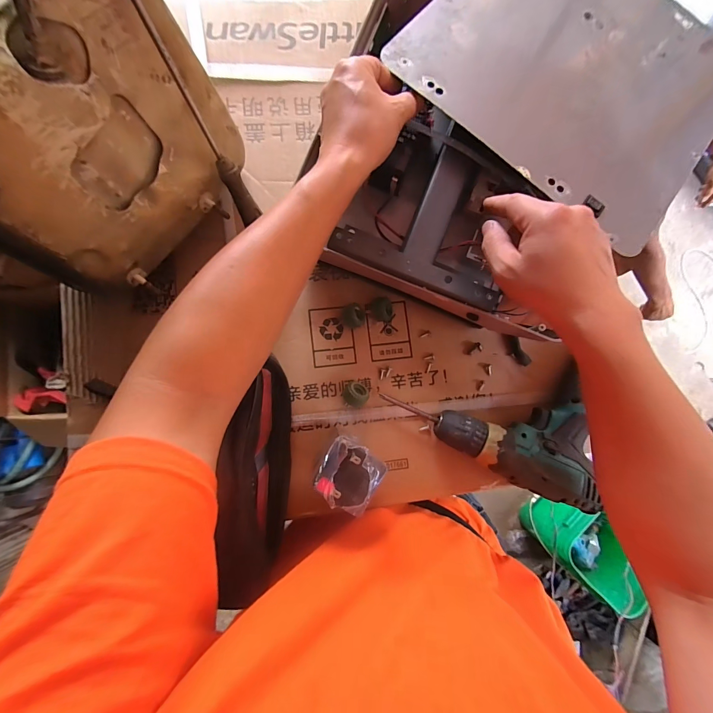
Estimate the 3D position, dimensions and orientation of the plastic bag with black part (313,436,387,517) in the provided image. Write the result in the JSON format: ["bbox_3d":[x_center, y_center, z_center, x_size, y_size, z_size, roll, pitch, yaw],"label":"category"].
[{"bbox_3d":[-0.006,0.097,0.268,0.049,0.015,0.052,31,85,1],"label":"plastic bag with black part"}]

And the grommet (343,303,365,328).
[{"bbox_3d":[-0.003,-0.046,0.381,0.025,0.021,0.026,0,85,-2],"label":"grommet"}]

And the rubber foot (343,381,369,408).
[{"bbox_3d":[-0.001,0.043,0.370,0.026,0.025,0.028,0,85,-2],"label":"rubber foot"}]

